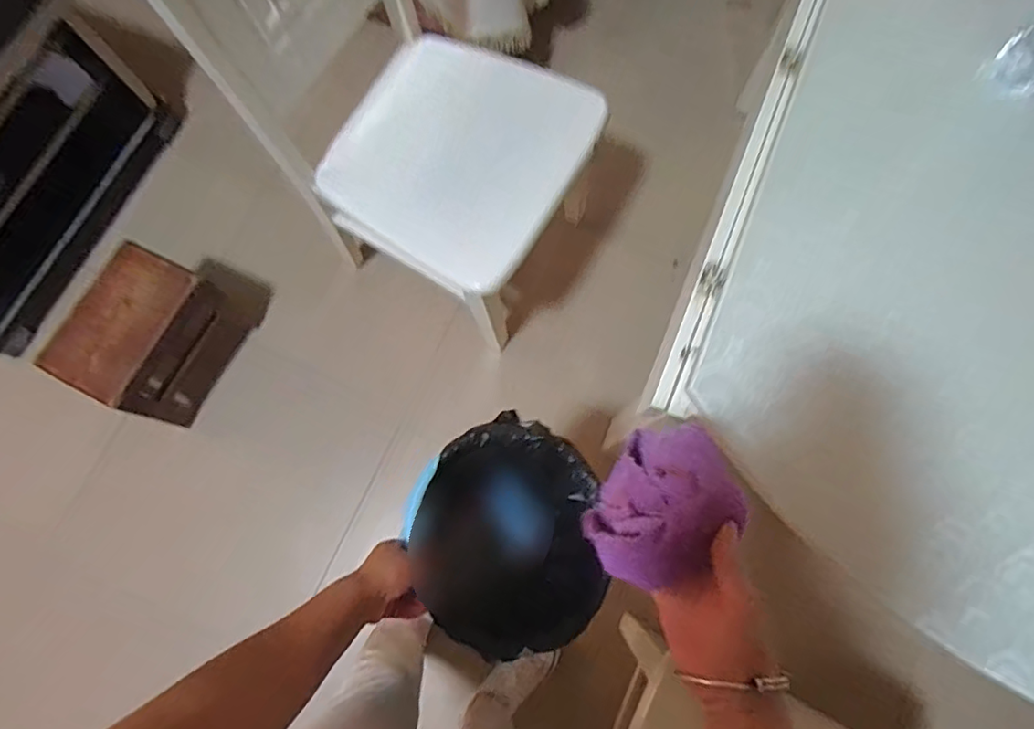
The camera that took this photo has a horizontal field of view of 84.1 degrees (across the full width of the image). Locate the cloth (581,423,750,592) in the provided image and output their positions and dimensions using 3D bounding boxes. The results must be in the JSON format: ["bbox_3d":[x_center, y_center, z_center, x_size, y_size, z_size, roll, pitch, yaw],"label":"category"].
[{"bbox_3d":[0.107,0.104,0.421,0.082,0.089,0.114,34,79,10],"label":"cloth"}]

